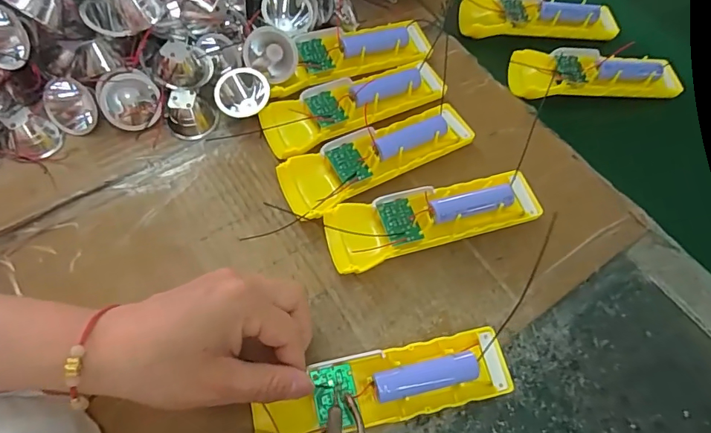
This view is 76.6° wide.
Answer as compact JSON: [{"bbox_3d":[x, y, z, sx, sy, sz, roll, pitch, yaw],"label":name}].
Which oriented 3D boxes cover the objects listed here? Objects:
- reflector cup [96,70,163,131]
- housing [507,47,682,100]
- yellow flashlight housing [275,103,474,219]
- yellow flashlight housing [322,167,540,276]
[{"bbox_3d":[-0.186,-0.098,0.372,0.046,0.046,0.024,-21,42,-6],"label":"reflector cup"},{"bbox_3d":[0.222,-0.135,0.422,0.153,0.026,0.045,-1,61,-3],"label":"housing"},{"bbox_3d":[0.018,-0.047,0.355,0.151,0.028,0.048,-28,69,-15],"label":"yellow flashlight housing"},{"bbox_3d":[0.055,-0.002,0.324,0.156,0.024,0.048,-16,66,-10],"label":"yellow flashlight housing"}]

